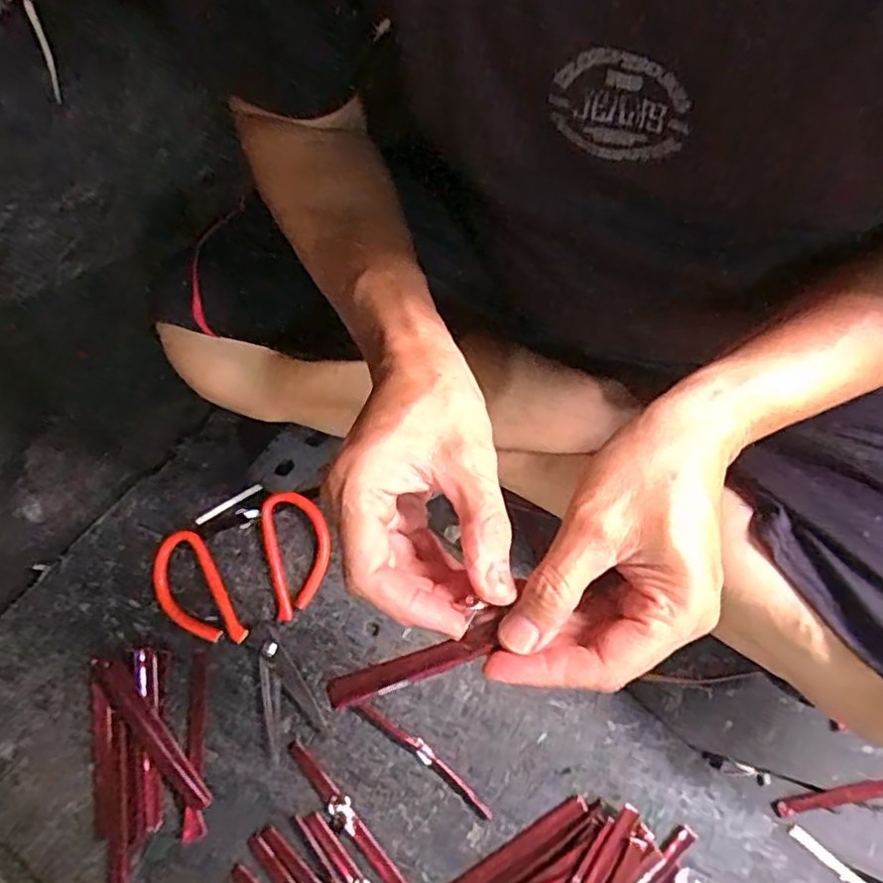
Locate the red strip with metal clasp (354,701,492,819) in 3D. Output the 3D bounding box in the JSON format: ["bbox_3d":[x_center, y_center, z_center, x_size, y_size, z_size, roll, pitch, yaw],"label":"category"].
[{"bbox_3d":[-0.014,0.261,0.534,0.138,0.005,0.015,36,83,14],"label":"red strip with metal clasp"}]

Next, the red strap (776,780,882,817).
[{"bbox_3d":[0.310,0.283,0.509,0.083,0.005,0.013,-22,74,15],"label":"red strap"}]

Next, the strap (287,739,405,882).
[{"bbox_3d":[-0.081,0.309,0.526,0.020,0.004,0.143,-42,75,-4],"label":"strap"}]

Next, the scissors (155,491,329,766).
[{"bbox_3d":[-0.153,0.157,0.555,0.148,0.014,0.201,-23,75,1],"label":"scissors"}]

